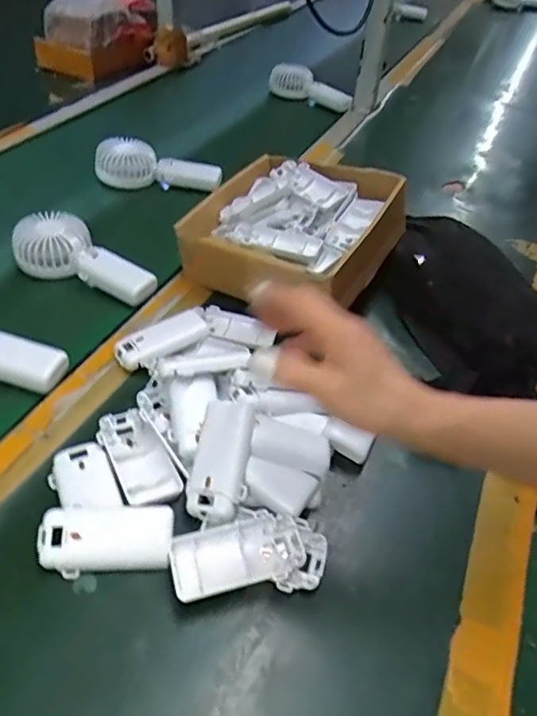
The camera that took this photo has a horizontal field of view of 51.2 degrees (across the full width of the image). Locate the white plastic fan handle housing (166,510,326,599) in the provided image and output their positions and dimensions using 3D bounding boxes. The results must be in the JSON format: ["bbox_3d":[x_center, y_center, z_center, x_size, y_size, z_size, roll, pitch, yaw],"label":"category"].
[{"bbox_3d":[-0.014,0.146,0.410,0.110,0.025,0.055,-5,44,-9],"label":"white plastic fan handle housing"}]

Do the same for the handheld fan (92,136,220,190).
[{"bbox_3d":[-0.166,-0.288,0.844,0.187,0.049,0.065,0,43,-5],"label":"handheld fan"}]

